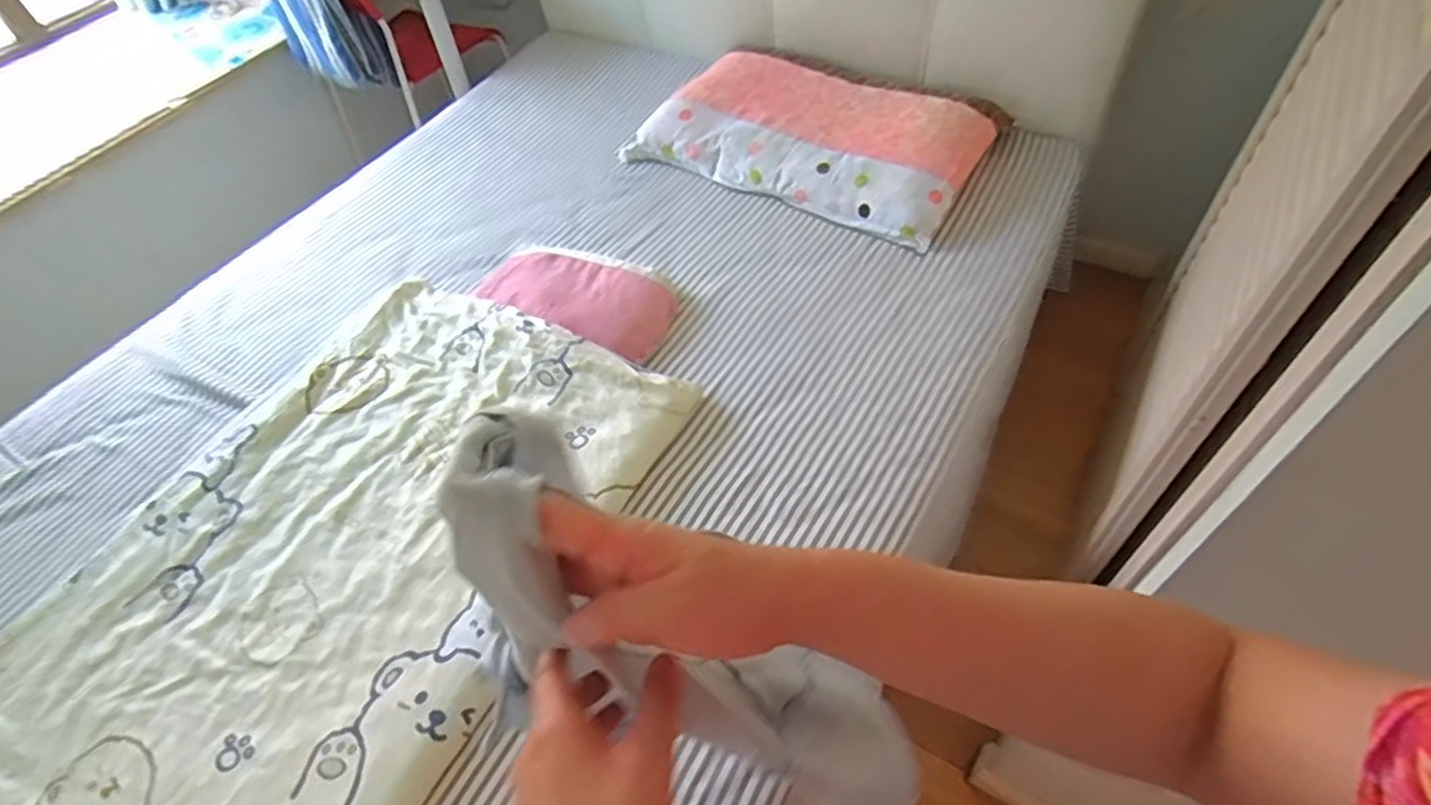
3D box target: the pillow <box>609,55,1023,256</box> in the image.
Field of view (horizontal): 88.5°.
[{"bbox_3d":[0.204,-0.595,1.619,0.732,0.127,0.380,23,57,21],"label":"pillow"}]

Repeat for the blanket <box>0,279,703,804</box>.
[{"bbox_3d":[-0.549,0.214,1.083,0.679,0.069,0.951,21,56,20],"label":"blanket"}]

